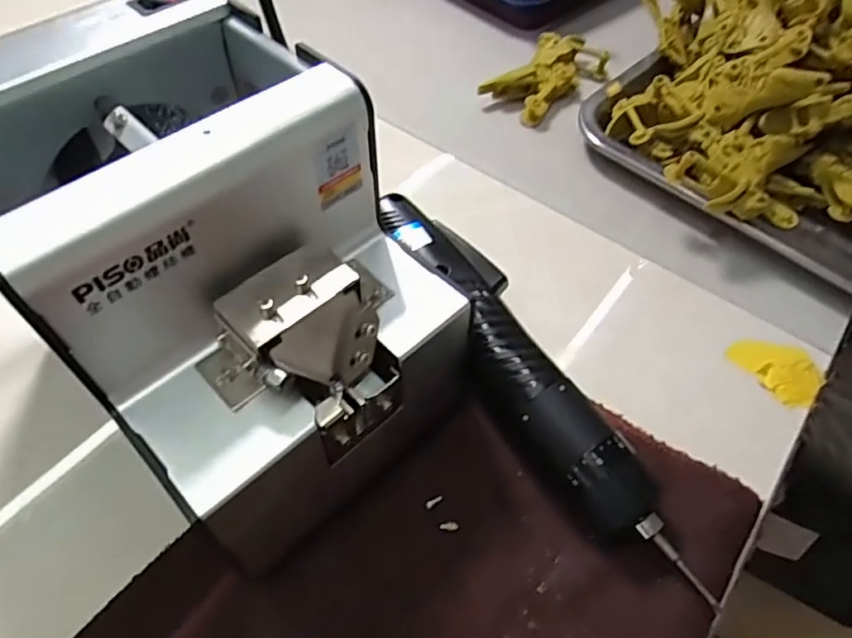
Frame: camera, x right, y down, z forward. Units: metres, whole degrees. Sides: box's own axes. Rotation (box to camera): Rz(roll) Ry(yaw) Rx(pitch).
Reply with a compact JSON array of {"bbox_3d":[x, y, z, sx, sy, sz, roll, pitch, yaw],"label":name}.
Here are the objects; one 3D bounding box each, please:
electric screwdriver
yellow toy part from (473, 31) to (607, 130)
[{"bbox_3d":[0.046,0.024,0.278,0.031,0.036,0.220,-25,60,-20],"label":"electric screwdriver"},{"bbox_3d":[0.092,-0.187,0.450,0.096,0.029,0.050,-37,65,-25],"label":"yellow toy part"}]

